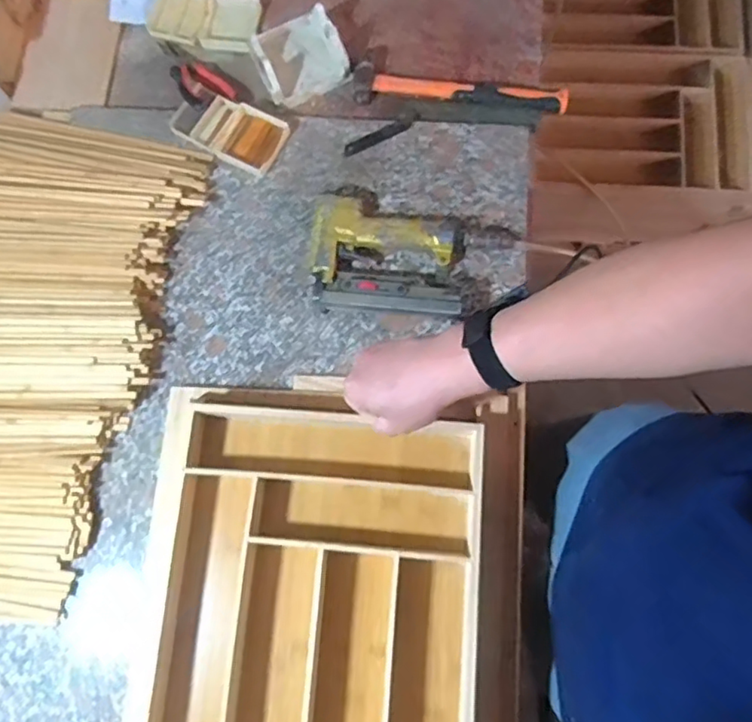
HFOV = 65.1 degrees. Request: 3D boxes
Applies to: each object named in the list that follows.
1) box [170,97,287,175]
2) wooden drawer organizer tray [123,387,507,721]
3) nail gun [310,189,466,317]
[{"bbox_3d":[-0.183,-0.297,0.748,0.129,0.027,0.081,28,80,7],"label":"box"},{"bbox_3d":[-0.060,0.273,0.605,0.388,0.063,0.464,5,78,3],"label":"wooden drawer organizer tray"},{"bbox_3d":[0.015,-0.128,0.705,0.184,0.038,0.144,5,78,3],"label":"nail gun"}]

